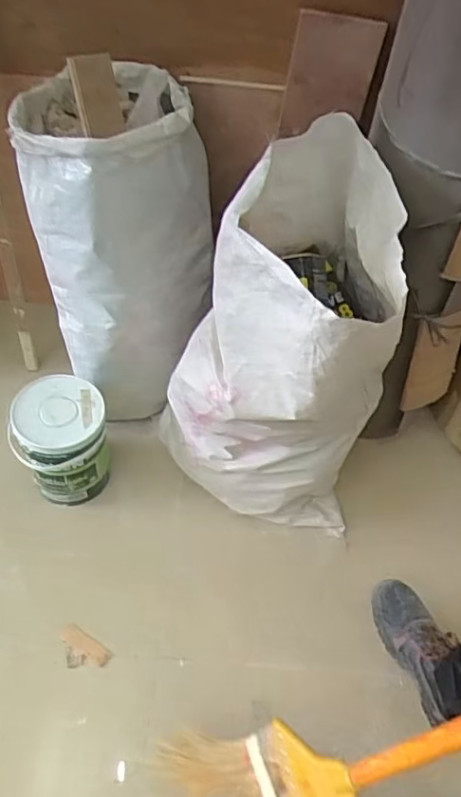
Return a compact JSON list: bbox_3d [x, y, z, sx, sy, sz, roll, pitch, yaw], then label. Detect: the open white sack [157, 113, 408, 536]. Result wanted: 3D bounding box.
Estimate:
[{"bbox_3d":[0.113,-0.051,1.070,0.371,0.686,0.383,-24,57,-23],"label":"open white sack"}]

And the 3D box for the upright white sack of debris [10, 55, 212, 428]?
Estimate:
[{"bbox_3d":[-0.219,-0.313,1.217,0.340,0.618,0.354,-18,55,-19],"label":"upright white sack of debris"}]

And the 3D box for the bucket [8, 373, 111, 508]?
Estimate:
[{"bbox_3d":[-0.340,0.095,1.201,0.174,0.263,0.162,3,51,-3],"label":"bucket"}]

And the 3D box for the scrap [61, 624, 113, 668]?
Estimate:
[{"bbox_3d":[-0.272,0.466,1.077,0.102,0.015,0.059,28,54,17],"label":"scrap"}]

